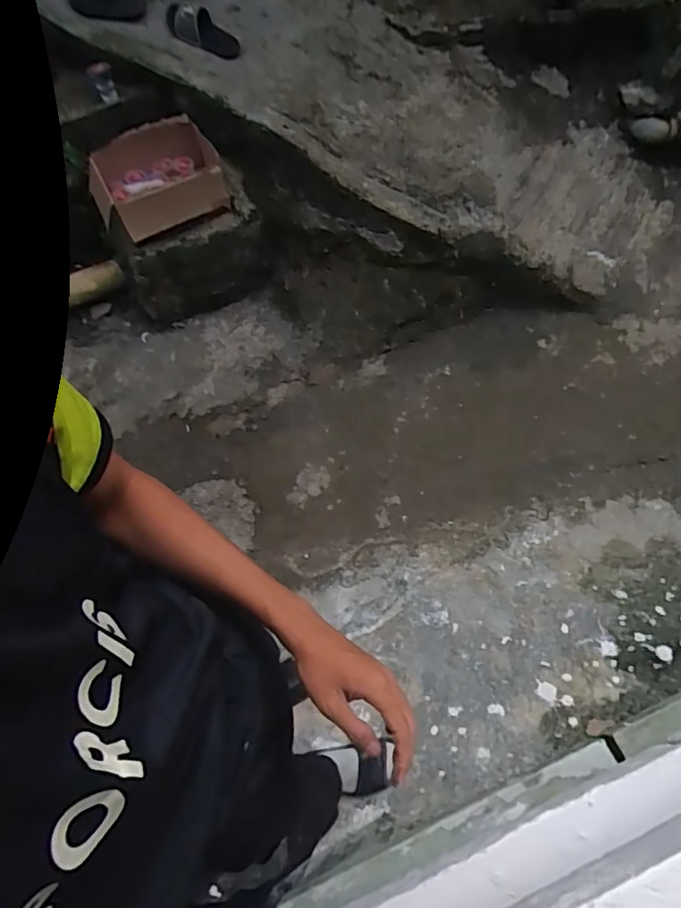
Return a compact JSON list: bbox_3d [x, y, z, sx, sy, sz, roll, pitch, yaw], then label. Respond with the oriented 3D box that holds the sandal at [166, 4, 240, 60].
[{"bbox_3d":[-0.385,-1.172,1.498,0.251,0.053,0.101,41,72,19],"label":"sandal"}]

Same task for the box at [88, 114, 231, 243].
[{"bbox_3d":[-0.536,-0.795,1.579,0.384,0.165,0.242,-20,64,-5],"label":"box"}]

